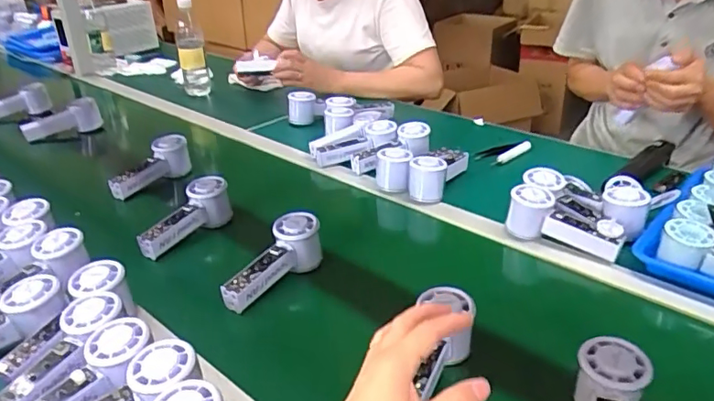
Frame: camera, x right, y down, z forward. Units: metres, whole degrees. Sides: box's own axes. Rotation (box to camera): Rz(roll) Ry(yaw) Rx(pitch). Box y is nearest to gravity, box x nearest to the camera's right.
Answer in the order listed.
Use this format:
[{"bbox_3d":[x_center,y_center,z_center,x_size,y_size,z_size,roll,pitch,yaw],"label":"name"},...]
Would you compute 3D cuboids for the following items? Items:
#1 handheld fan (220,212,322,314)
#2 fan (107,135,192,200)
[{"bbox_3d":[-0.101,0.081,0.680,0.050,0.064,0.152,18,46,33],"label":"handheld fan"},{"bbox_3d":[-0.341,-0.055,0.926,0.053,0.066,0.142,9,30,20],"label":"fan"}]

